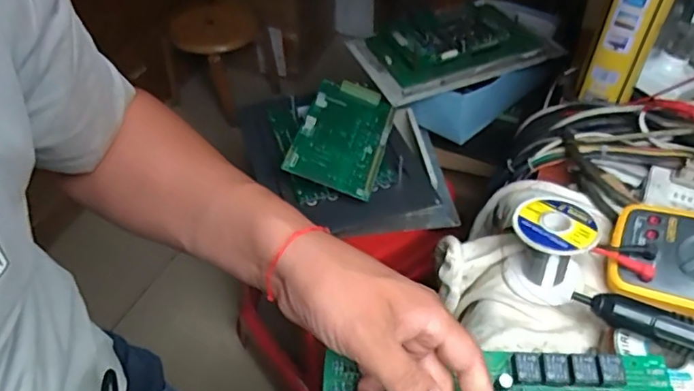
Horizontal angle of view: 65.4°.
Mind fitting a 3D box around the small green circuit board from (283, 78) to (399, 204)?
[{"bbox_3d":[-0.003,-0.085,0.745,0.116,0.012,0.202,20,53,-1],"label":"small green circuit board"}]

